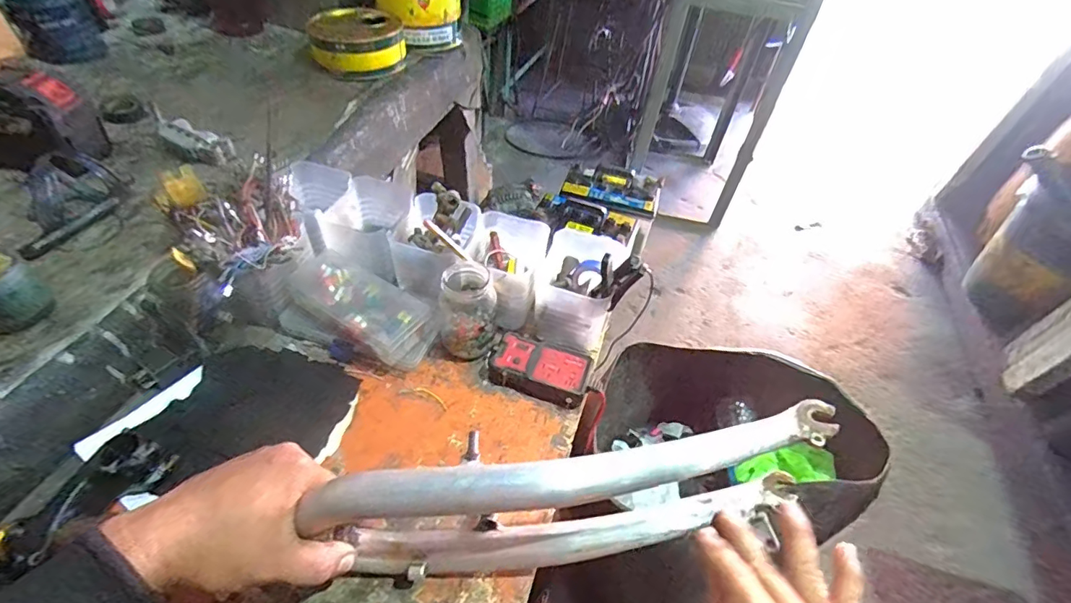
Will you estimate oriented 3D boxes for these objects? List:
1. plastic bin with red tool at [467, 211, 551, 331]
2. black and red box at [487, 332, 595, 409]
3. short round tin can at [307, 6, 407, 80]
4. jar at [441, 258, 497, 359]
[{"bbox_3d":[-0.039,-0.040,0.604,0.088,0.082,0.117,14,47,6],"label":"plastic bin with red tool"},{"bbox_3d":[0.003,0.077,0.548,0.109,0.028,0.061,20,48,12],"label":"black and red box"},{"bbox_3d":[-0.317,-0.463,0.893,0.162,0.062,0.170,-10,50,-16],"label":"short round tin can"},{"bbox_3d":[-0.077,0.011,0.552,0.061,0.100,0.074,-2,48,-9],"label":"jar"}]

